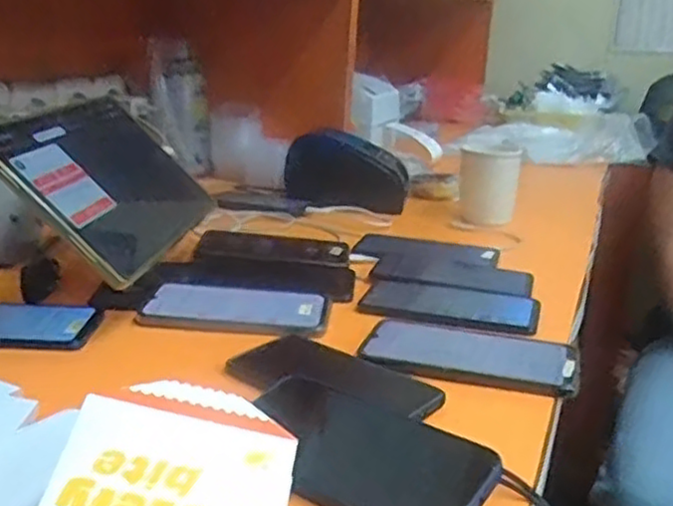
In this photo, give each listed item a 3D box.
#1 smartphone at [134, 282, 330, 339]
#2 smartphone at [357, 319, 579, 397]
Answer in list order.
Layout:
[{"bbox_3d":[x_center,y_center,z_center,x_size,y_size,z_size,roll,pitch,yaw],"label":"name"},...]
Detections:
[{"bbox_3d":[-0.092,0.050,0.652,0.166,0.013,0.079,4,19,6],"label":"smartphone"},{"bbox_3d":[0.106,0.083,0.573,0.168,0.013,0.086,9,20,21],"label":"smartphone"}]

